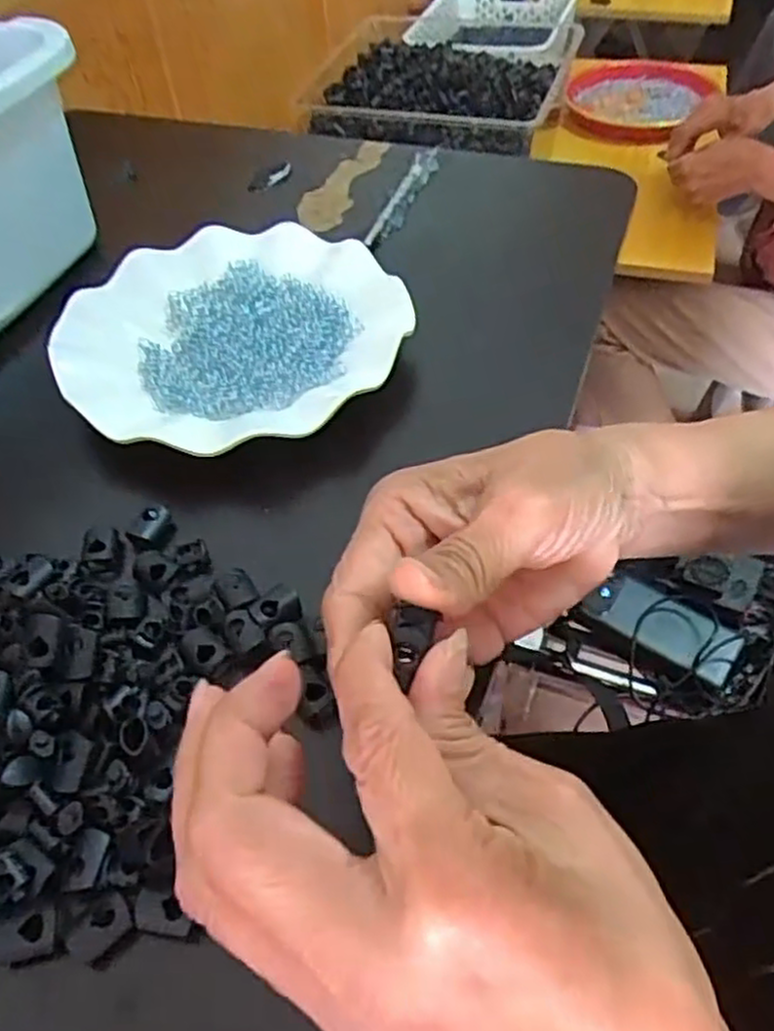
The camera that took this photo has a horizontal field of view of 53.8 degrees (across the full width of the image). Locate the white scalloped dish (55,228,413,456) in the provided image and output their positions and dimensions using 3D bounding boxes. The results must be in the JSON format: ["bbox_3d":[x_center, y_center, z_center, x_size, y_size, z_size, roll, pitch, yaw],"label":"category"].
[{"bbox_3d":[-0.083,-0.099,0.417,0.182,0.021,0.171,-8,51,-4],"label":"white scalloped dish"}]

